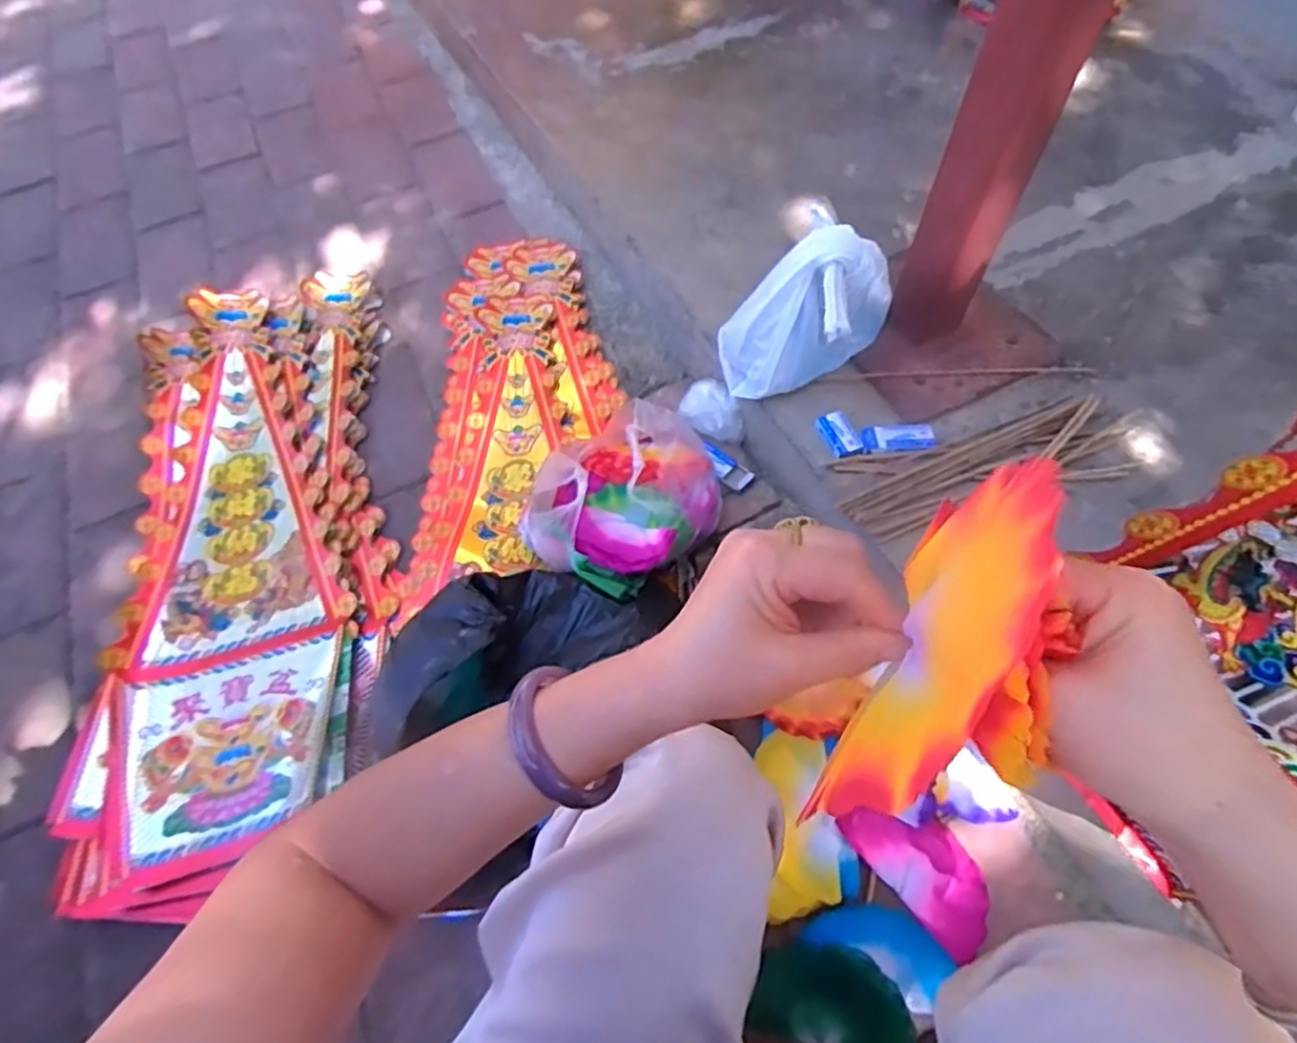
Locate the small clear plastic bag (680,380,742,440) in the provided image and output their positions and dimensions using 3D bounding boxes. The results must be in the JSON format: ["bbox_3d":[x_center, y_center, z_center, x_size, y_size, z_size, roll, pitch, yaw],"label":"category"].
[{"bbox_3d":[0.093,-0.169,1.074,0.068,0.051,0.109,-35,65,-18],"label":"small clear plastic bag"}]

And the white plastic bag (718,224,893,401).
[{"bbox_3d":[0.228,-0.304,0.957,0.157,0.226,0.245,30,64,18],"label":"white plastic bag"}]

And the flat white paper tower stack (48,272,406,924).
[{"bbox_3d":[-0.605,0.003,1.050,0.427,0.072,1.006,-13,60,-6],"label":"flat white paper tower stack"}]

